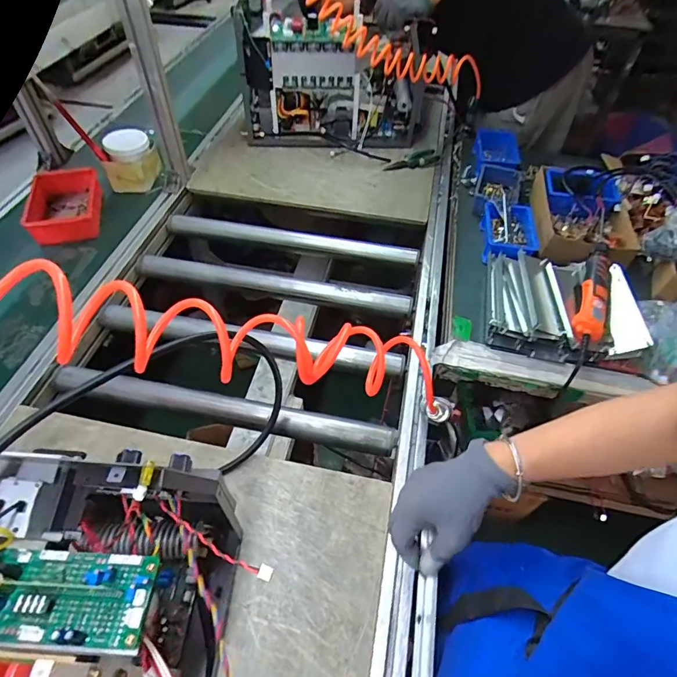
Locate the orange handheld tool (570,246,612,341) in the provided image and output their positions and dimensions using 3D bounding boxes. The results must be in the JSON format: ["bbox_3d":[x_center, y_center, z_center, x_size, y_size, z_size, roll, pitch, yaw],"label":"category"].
[{"bbox_3d":[0.440,-0.085,0.754,0.052,0.041,0.211,20,53,13],"label":"orange handheld tool"}]

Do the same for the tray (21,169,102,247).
[{"bbox_3d":[-0.607,-0.289,0.972,0.143,0.063,0.218,-14,53,-14],"label":"tray"}]

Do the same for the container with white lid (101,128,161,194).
[{"bbox_3d":[-0.494,-0.421,1.044,0.124,0.125,0.102,-16,54,-15],"label":"container with white lid"}]

